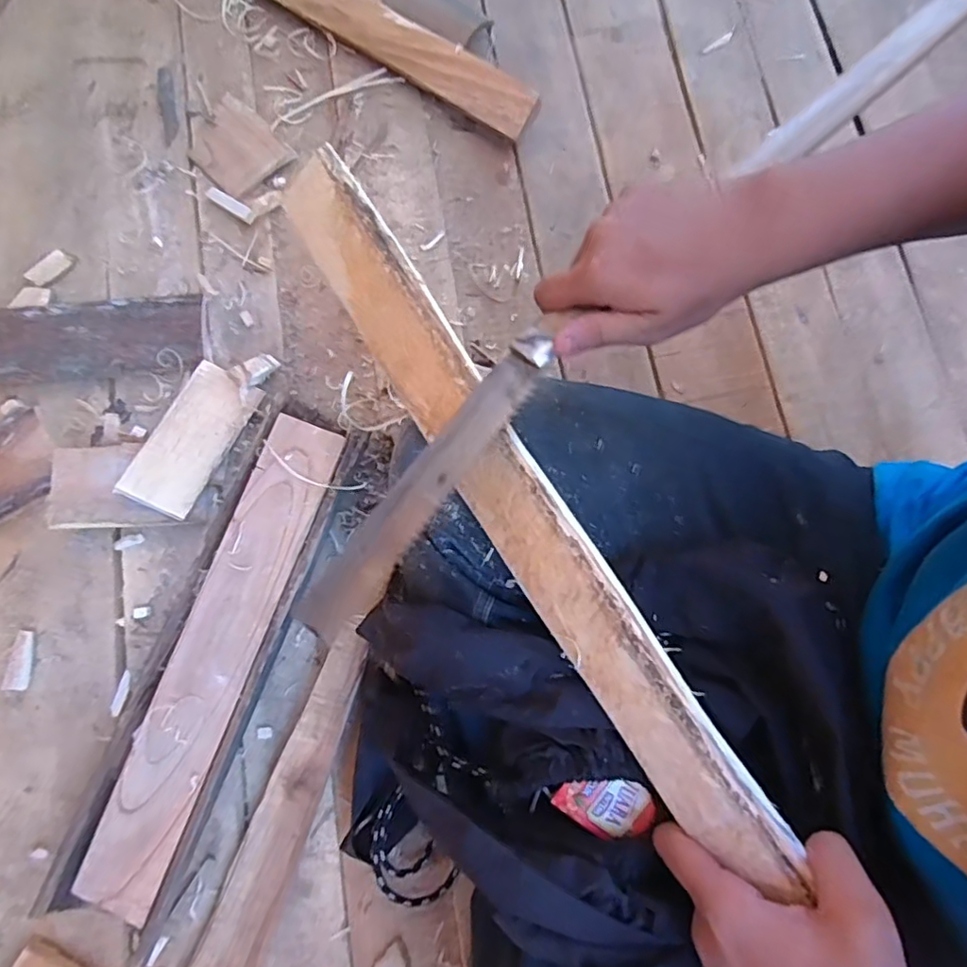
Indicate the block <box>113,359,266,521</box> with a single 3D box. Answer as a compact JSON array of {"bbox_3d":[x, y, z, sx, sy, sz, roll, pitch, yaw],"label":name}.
[{"bbox_3d":[-0.260,-0.040,0.531,0.060,0.013,0.137,31,71,-17],"label":"block"}]

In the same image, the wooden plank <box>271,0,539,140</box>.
[{"bbox_3d":[-0.172,-0.527,0.654,0.533,0.049,0.047,36,78,7],"label":"wooden plank"}]

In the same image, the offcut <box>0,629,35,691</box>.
[{"bbox_3d":[-0.391,0.150,0.502,0.020,0.005,0.048,6,76,0],"label":"offcut"}]

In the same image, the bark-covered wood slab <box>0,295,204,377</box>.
[{"bbox_3d":[-0.395,-0.133,0.558,0.249,0.030,0.073,-6,77,-3],"label":"bark-covered wood slab"}]

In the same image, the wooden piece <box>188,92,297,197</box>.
[{"bbox_3d":[-0.262,-0.356,0.623,0.083,0.009,0.108,-44,81,-10],"label":"wooden piece"}]

